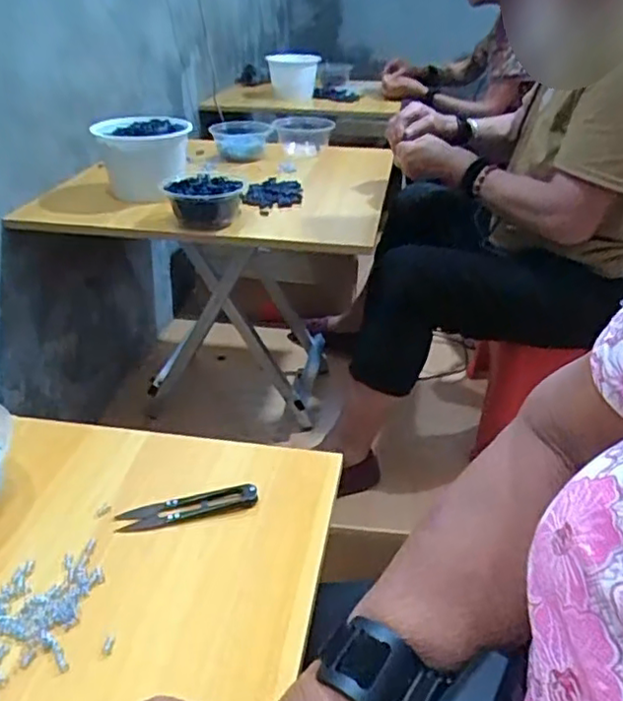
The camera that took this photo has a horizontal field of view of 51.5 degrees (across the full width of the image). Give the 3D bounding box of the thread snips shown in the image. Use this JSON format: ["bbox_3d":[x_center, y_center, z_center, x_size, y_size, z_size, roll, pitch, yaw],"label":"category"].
[{"bbox_3d":[-0.091,0.116,0.478,0.100,0.012,0.024,-8,32,-14],"label":"thread snips"}]

